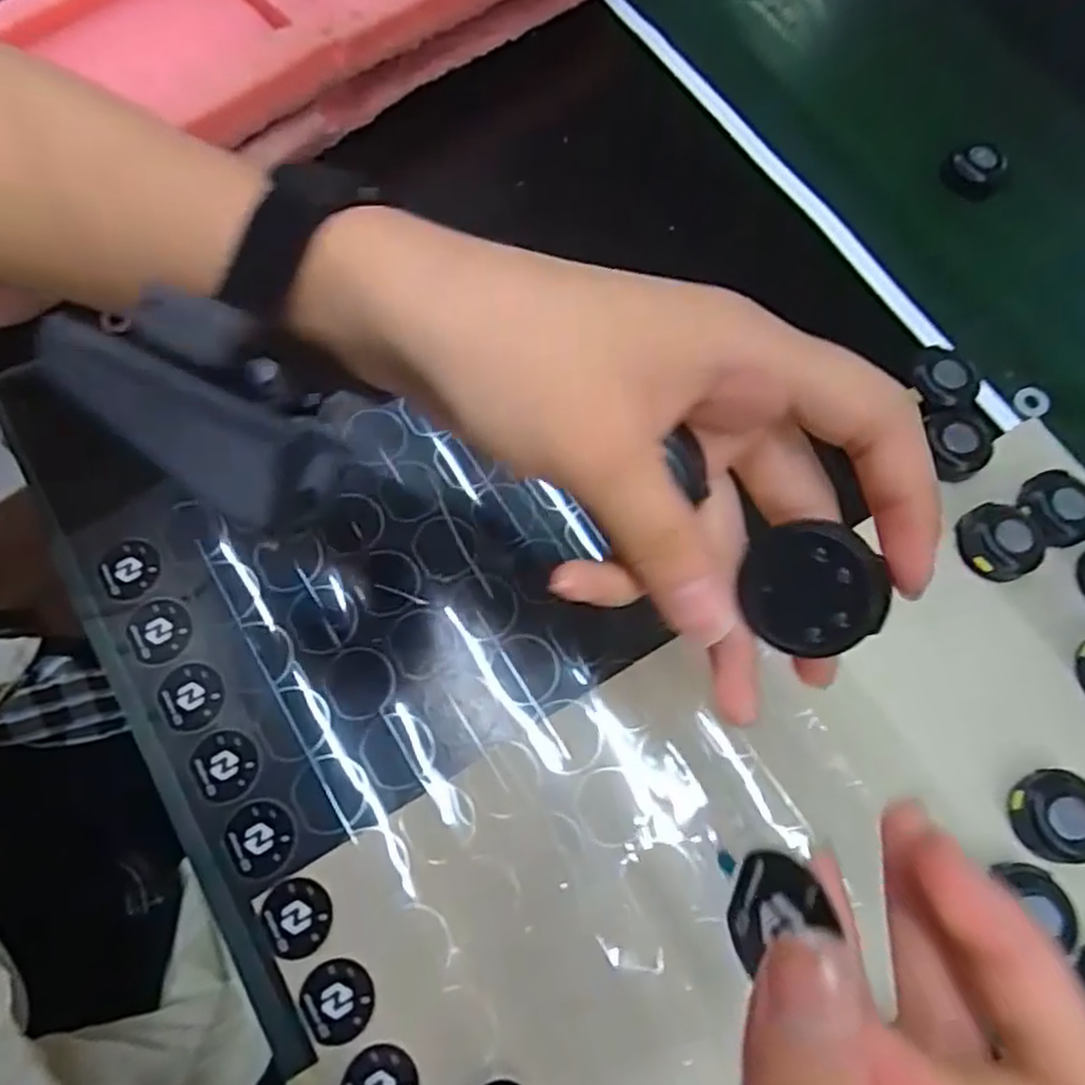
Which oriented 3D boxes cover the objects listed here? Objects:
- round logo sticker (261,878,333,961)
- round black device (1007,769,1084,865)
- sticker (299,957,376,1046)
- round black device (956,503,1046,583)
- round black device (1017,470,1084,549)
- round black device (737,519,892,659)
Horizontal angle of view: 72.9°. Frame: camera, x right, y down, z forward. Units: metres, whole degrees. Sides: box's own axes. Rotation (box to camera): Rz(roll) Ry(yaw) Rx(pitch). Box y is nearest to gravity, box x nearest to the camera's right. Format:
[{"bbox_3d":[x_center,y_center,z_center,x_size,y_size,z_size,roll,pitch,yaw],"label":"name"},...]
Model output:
[{"bbox_3d":[-0.082,0.126,0.247,0.022,0.004,0.023,0,69,-1],"label":"round logo sticker"},{"bbox_3d":[0.181,0.095,0.258,0.026,0.010,0.031,19,70,6],"label":"round black device"},{"bbox_3d":[-0.066,0.149,0.239,0.023,0.004,0.024,1,71,-4],"label":"sticker"},{"bbox_3d":[0.184,-0.002,0.292,0.034,0.012,0.031,0,69,-1],"label":"round black device"},{"bbox_3d":[0.211,-0.014,0.298,0.027,0.010,0.030,-28,72,-11],"label":"round black device"},{"bbox_3d":[0.061,0.010,0.162,0.027,0.012,0.028,-4,100,29],"label":"round black device"}]

